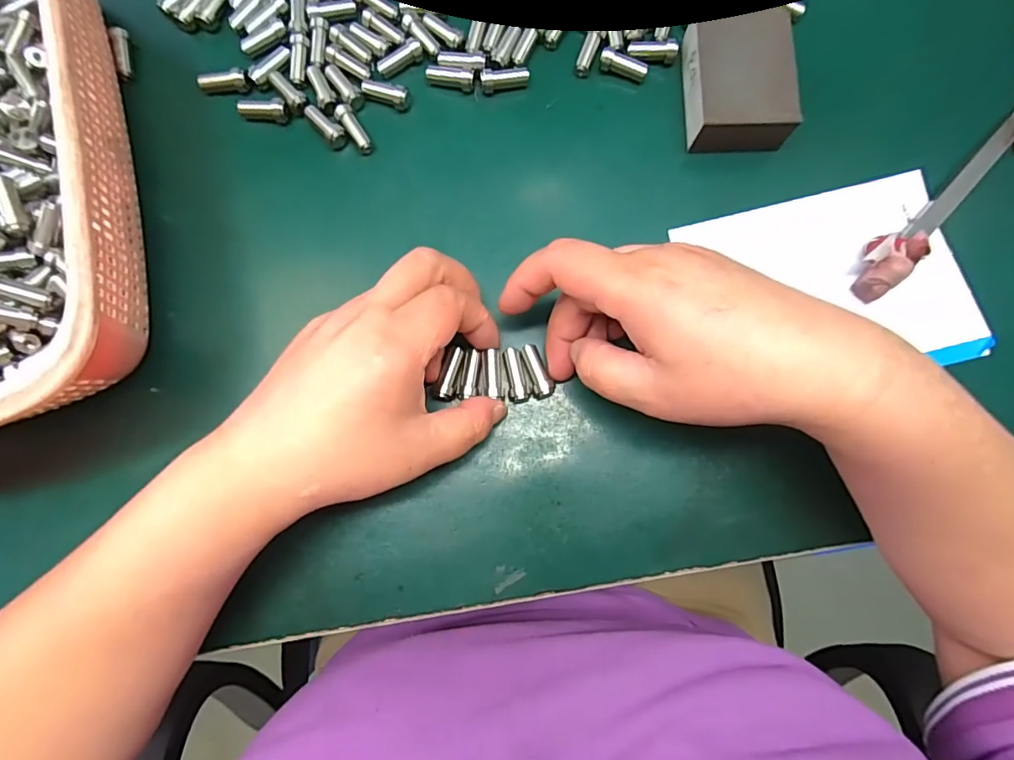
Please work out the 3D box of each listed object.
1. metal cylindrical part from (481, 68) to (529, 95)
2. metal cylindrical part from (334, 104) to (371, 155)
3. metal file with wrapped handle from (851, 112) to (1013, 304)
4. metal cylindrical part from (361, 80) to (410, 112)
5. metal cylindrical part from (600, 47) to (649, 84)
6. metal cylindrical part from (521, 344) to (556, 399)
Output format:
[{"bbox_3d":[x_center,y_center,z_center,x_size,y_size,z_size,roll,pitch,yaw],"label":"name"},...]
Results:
[{"bbox_3d":[-0.001,-0.166,0.280,0.027,0.008,0.009,-14,83,-2],"label":"metal cylindrical part"},{"bbox_3d":[-0.084,-0.137,0.276,0.009,0.009,0.026,-30,84,-4],"label":"metal cylindrical part"},{"bbox_3d":[0.232,-0.094,0.266,0.140,0.020,0.022,-40,85,-5],"label":"metal file with wrapped handle"},{"bbox_3d":[-0.066,-0.157,0.278,0.029,0.009,0.008,20,83,3],"label":"metal cylindrical part"},{"bbox_3d":[0.065,-0.174,0.282,0.026,0.010,0.009,18,83,2],"label":"metal cylindrical part"},{"bbox_3d":[0.015,-0.004,0.259,0.010,0.012,0.028,-19,79,-2],"label":"metal cylindrical part"}]

